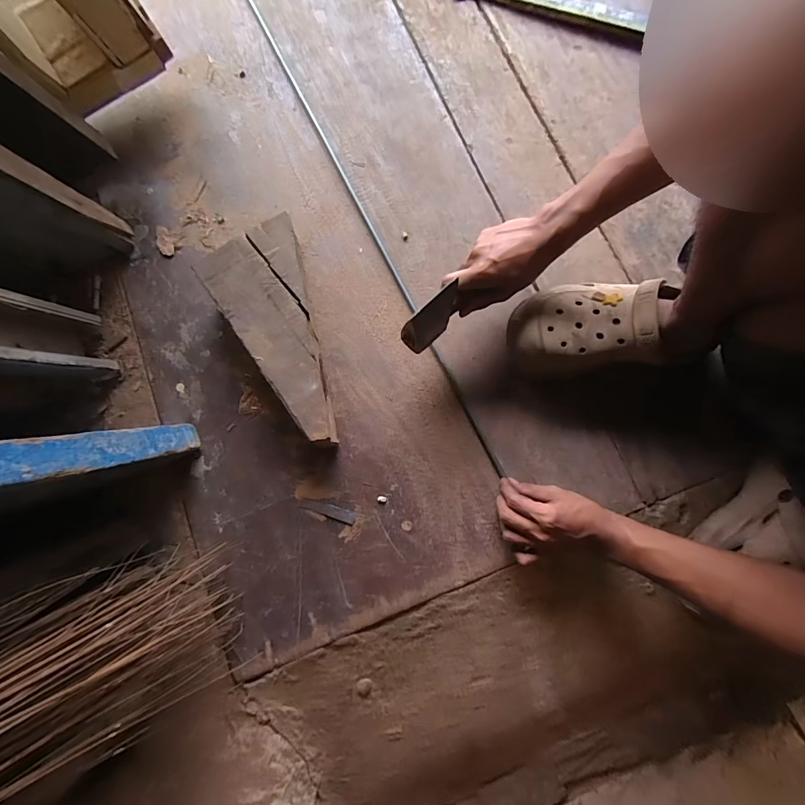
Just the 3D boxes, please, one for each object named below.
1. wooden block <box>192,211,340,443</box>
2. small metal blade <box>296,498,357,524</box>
[{"bbox_3d":[-0.146,-0.080,0.505,0.123,0.080,0.283,-24,80,-2],"label":"wooden block"},{"bbox_3d":[-0.095,0.133,0.499,0.073,0.004,0.015,17,80,4],"label":"small metal blade"}]

